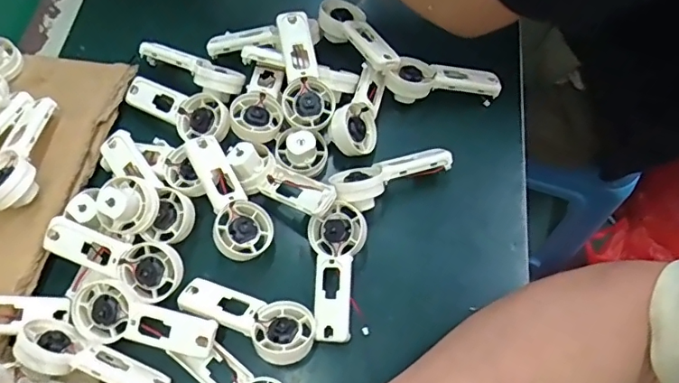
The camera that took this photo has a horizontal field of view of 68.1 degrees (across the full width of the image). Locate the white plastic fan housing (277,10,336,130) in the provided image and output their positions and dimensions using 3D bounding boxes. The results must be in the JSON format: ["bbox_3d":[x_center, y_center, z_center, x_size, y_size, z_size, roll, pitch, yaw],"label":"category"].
[{"bbox_3d":[-0.029,-0.094,0.387,0.038,0.014,0.092,-11,88,-5],"label":"white plastic fan housing"}]

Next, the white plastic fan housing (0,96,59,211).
[{"bbox_3d":[-0.225,-0.028,0.364,0.033,0.028,0.091,11,66,5],"label":"white plastic fan housing"}]

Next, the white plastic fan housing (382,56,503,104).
[{"bbox_3d":[0.084,-0.090,0.401,0.092,0.021,0.034,4,66,2],"label":"white plastic fan housing"}]

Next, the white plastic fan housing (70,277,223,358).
[{"bbox_3d":[-0.128,0.084,0.323,0.097,0.012,0.034,16,67,8],"label":"white plastic fan housing"}]

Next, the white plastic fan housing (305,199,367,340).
[{"bbox_3d":[0.000,0.055,0.346,0.039,0.024,0.091,-4,66,-1],"label":"white plastic fan housing"}]

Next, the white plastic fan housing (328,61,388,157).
[{"bbox_3d":[0.016,-0.060,0.395,0.038,0.023,0.068,37,65,-30],"label":"white plastic fan housing"}]

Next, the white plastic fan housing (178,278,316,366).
[{"bbox_3d":[-0.061,0.082,0.330,0.092,0.024,0.039,19,67,9],"label":"white plastic fan housing"}]

